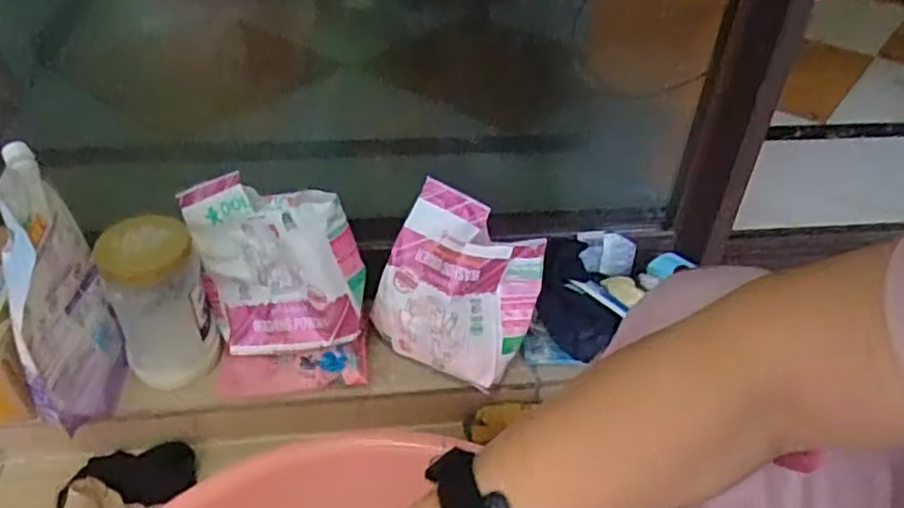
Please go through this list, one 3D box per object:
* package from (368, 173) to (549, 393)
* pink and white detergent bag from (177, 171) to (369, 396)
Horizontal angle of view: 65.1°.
[{"bbox_3d":[0.007,0.030,0.807,0.169,0.155,0.139,19,42,18],"label":"package"},{"bbox_3d":[-0.198,0.033,0.791,0.199,0.231,0.101,5,21,14],"label":"pink and white detergent bag"}]

